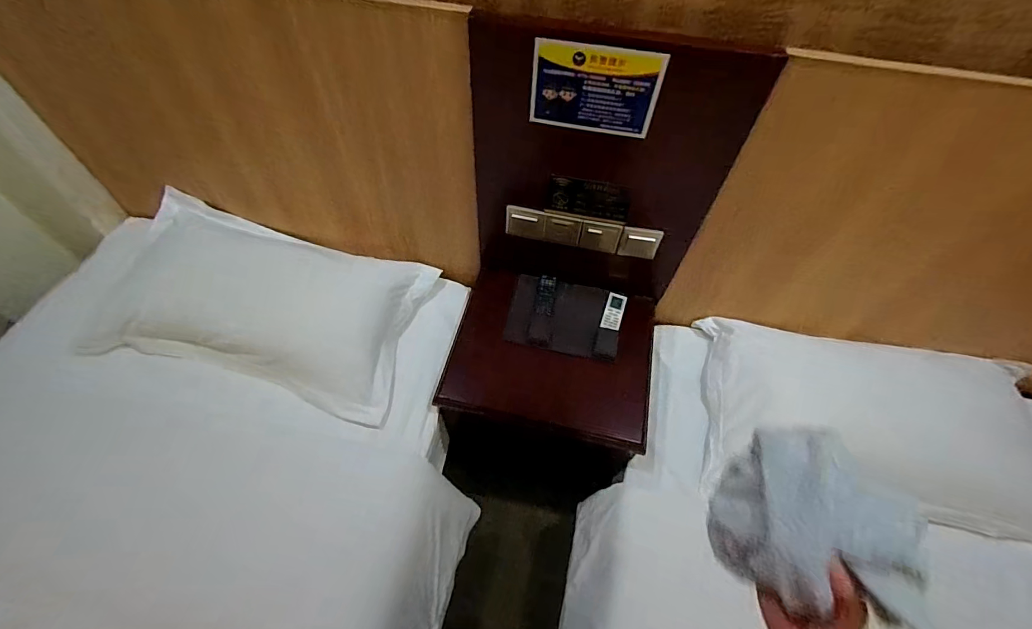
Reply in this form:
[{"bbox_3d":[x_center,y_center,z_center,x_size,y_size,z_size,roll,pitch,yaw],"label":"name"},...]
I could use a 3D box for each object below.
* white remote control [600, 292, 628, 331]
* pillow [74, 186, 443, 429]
[{"bbox_3d":[0.244,-0.009,1.081,0.045,0.020,0.100,17,57,9],"label":"white remote control"},{"bbox_3d":[-0.622,-0.030,1.096,0.750,0.143,0.421,12,56,6],"label":"pillow"}]

